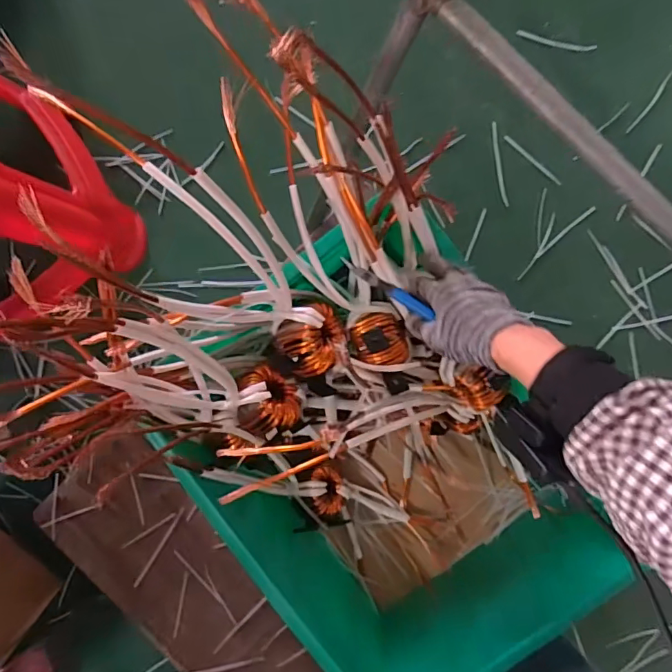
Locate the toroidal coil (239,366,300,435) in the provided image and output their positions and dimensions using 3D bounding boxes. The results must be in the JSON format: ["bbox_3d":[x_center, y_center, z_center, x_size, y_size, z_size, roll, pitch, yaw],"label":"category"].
[{"bbox_3d":[-0.086,0.078,0.602,0.072,0.047,0.077,0,92,3],"label":"toroidal coil"}]

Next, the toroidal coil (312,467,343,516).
[{"bbox_3d":[-0.015,0.231,0.726,0.053,0.029,0.066,7,65,-34],"label":"toroidal coil"}]

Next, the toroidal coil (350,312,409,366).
[{"bbox_3d":[0.053,0.005,0.587,0.063,0.049,0.068,0,92,3],"label":"toroidal coil"}]

